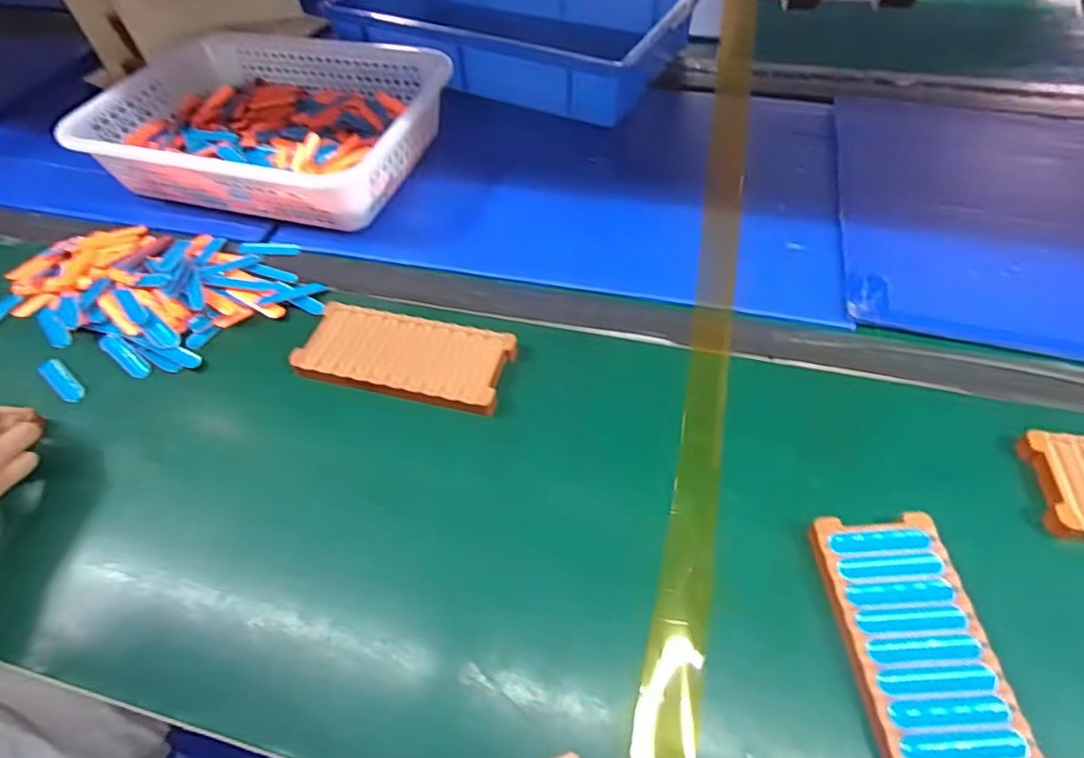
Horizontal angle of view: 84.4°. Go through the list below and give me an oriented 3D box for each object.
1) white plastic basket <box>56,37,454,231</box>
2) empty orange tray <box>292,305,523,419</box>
[{"bbox_3d":[-0.299,-0.291,0.675,0.353,0.069,0.273,11,52,12],"label":"white plastic basket"},{"bbox_3d":[-0.112,-0.020,0.496,0.170,0.015,0.078,11,52,12],"label":"empty orange tray"}]

